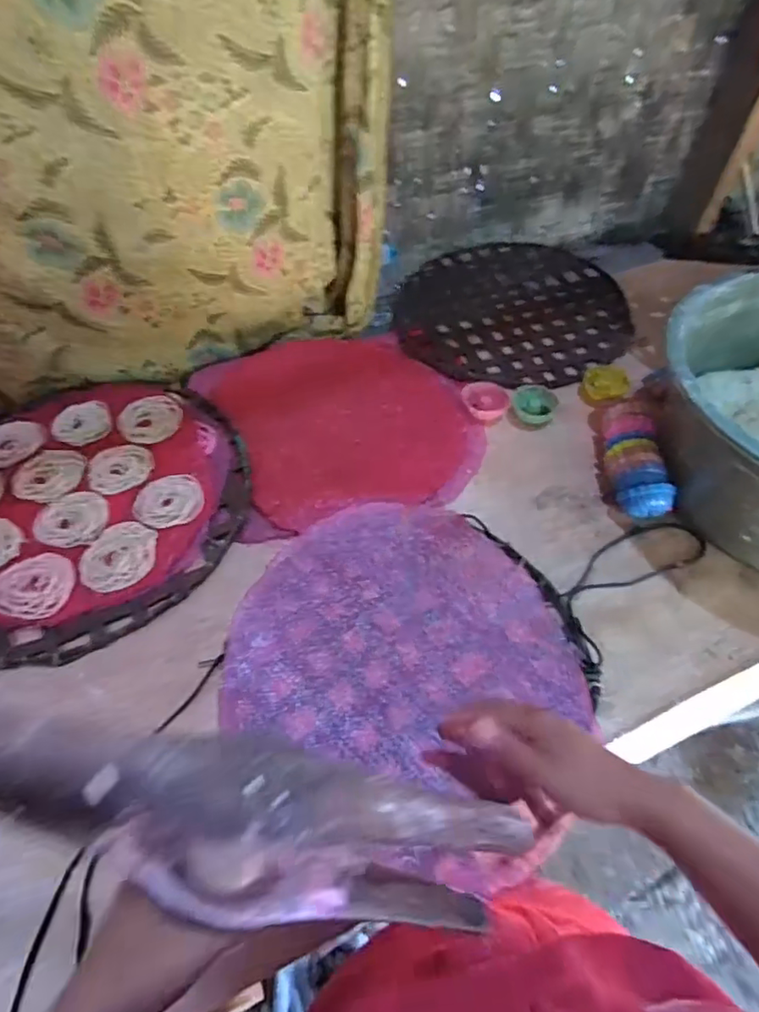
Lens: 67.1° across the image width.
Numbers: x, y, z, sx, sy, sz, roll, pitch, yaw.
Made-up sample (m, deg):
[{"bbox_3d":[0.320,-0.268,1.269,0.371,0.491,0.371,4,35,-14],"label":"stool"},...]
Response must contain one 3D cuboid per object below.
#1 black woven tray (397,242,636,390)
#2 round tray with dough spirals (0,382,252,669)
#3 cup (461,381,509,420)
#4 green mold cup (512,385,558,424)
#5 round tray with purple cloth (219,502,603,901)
[{"bbox_3d":[0.214,-0.322,0.951,0.382,0.031,0.412,12,53,10],"label":"black woven tray"},{"bbox_3d":[-0.368,-0.016,0.692,0.381,0.043,0.417,0,52,1],"label":"round tray with dough spirals"},{"bbox_3d":[0.145,-0.144,0.780,0.058,0.027,0.051,-8,52,-5],"label":"cup"},{"bbox_3d":[0.209,-0.136,0.775,0.057,0.032,0.045,12,53,10],"label":"green mold cup"},{"bbox_3d":[0.031,0.138,0.568,0.321,0.026,0.340,0,52,1],"label":"round tray with purple cloth"}]

